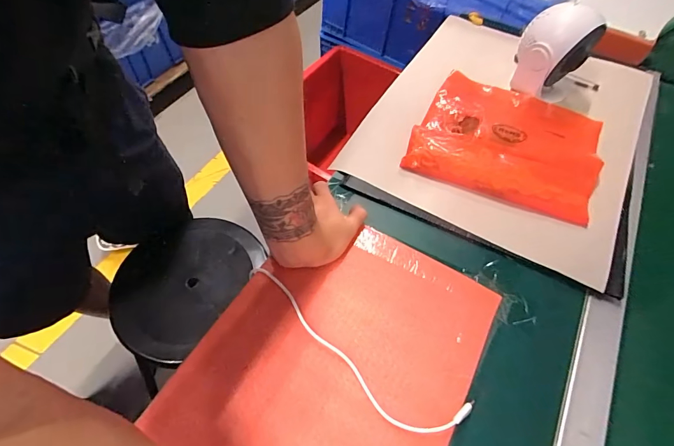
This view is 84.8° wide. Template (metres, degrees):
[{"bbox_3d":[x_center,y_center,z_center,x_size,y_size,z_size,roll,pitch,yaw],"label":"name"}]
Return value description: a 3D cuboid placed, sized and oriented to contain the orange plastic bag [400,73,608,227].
[{"bbox_3d":[0.252,-0.125,0.549,0.247,0.032,0.240,26,59,14],"label":"orange plastic bag"}]

